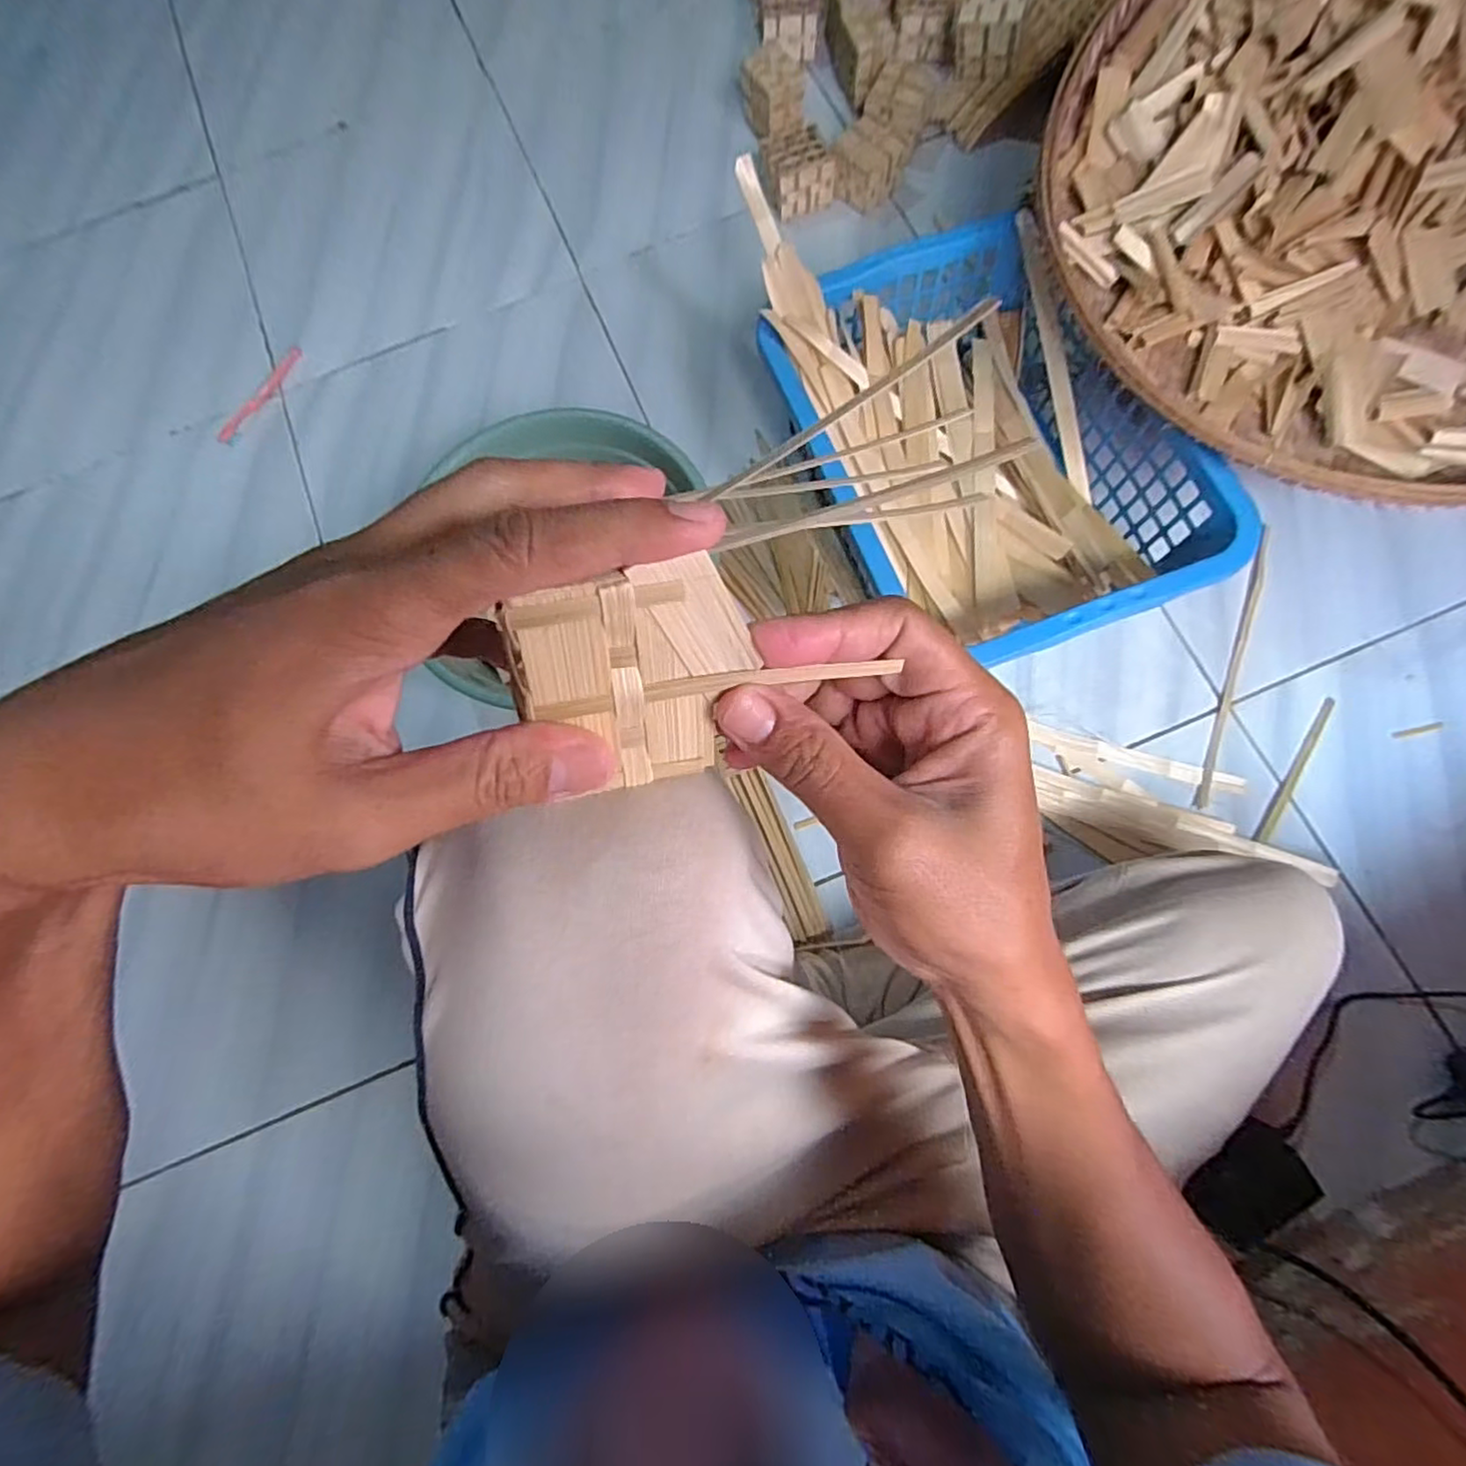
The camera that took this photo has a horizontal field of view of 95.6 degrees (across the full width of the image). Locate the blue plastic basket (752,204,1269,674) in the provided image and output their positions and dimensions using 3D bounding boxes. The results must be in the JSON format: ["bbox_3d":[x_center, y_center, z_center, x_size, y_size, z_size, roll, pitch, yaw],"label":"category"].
[{"bbox_3d":[0.224,-0.256,0.646,0.304,0.140,0.412,-24,75,-4],"label":"blue plastic basket"}]

